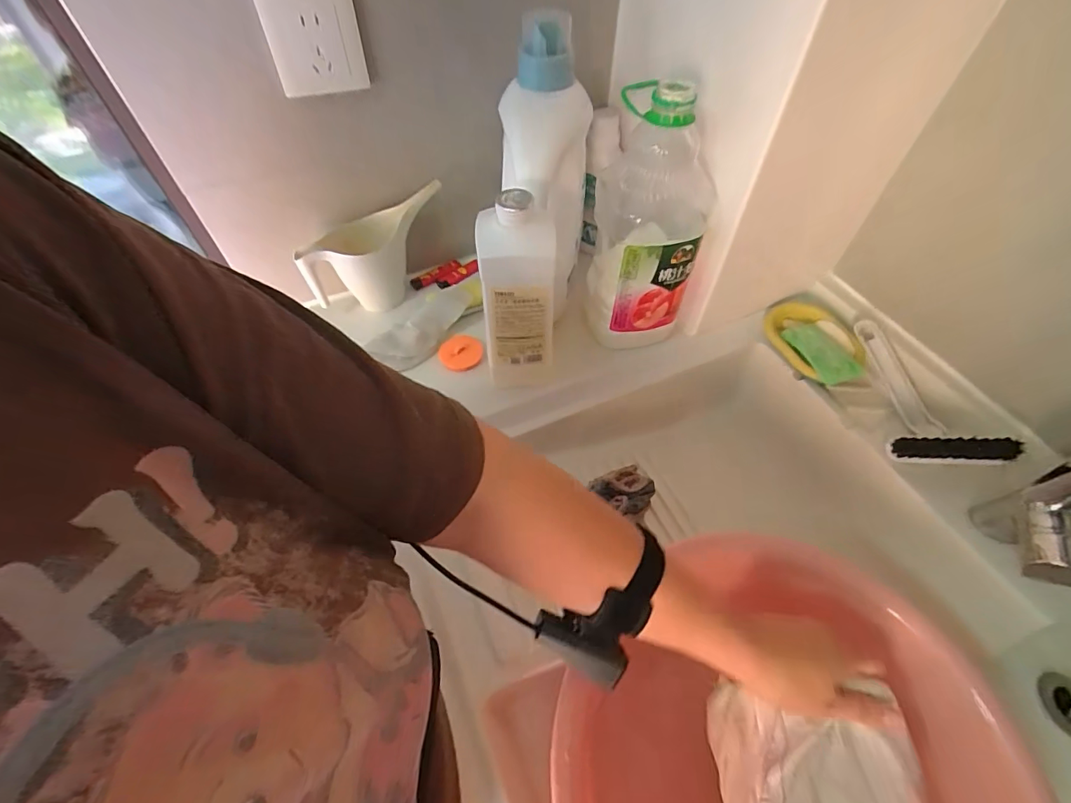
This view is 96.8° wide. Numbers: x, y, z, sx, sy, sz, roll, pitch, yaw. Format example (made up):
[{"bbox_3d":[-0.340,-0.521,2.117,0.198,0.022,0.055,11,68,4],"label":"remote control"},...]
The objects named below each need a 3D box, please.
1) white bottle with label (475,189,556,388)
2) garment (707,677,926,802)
[{"bbox_3d":[-0.021,-0.112,0.520,0.083,0.217,0.080,-3,55,-2],"label":"white bottle with label"},{"bbox_3d":[0.218,0.306,0.371,0.129,0.064,0.137,1,57,0],"label":"garment"}]

